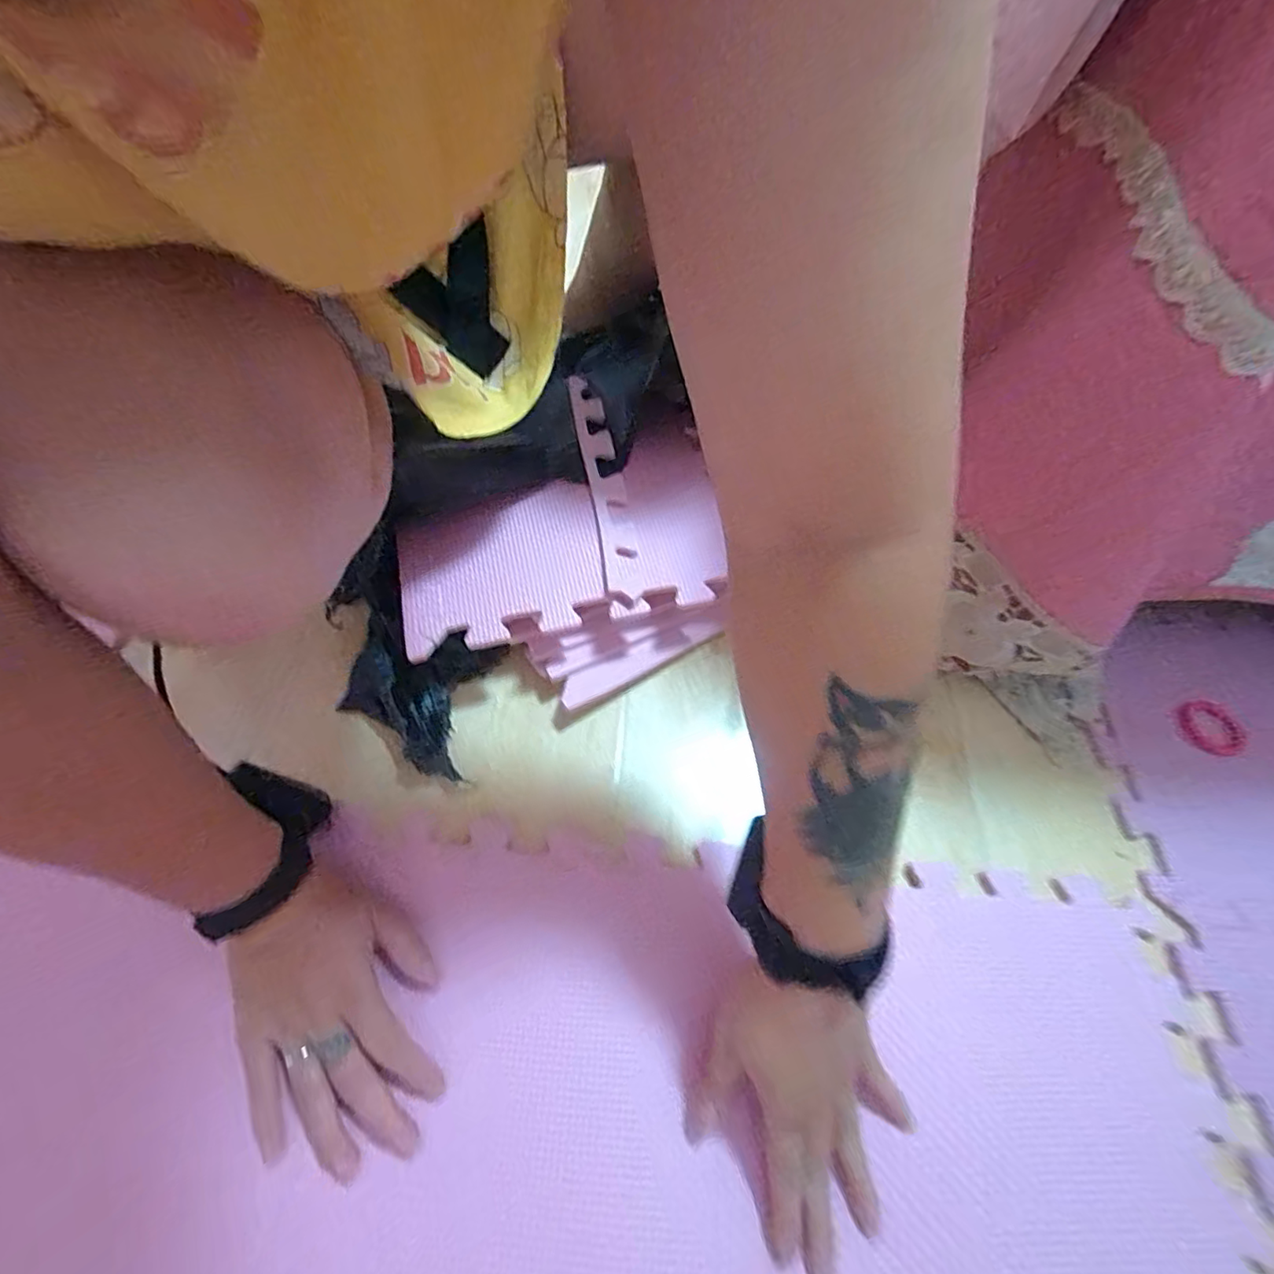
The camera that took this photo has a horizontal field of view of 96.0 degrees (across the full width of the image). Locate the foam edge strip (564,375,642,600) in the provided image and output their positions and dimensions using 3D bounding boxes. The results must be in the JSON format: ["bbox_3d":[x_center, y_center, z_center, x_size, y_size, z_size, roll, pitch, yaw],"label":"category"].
[{"bbox_3d":[-0.033,-0.148,0.527,0.033,0.008,0.268,-8,61,-8],"label":"foam edge strip"}]

